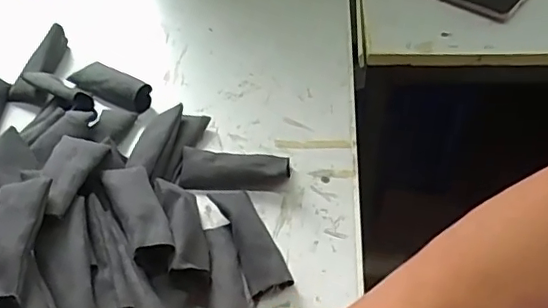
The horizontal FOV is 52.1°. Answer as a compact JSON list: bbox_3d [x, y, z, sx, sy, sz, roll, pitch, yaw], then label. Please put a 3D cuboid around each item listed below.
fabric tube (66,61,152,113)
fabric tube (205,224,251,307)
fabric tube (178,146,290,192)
[{"bbox_3d":[-0.179,-0.078,0.611,0.100,0.027,0.037,26,56,23],"label":"fabric tube"},{"bbox_3d":[-0.039,0.092,0.452,0.030,0.025,0.103,-8,50,-3],"label":"fabric tube"},{"bbox_3d":[-0.038,0.017,0.528,0.102,0.024,0.039,6,51,9],"label":"fabric tube"}]

